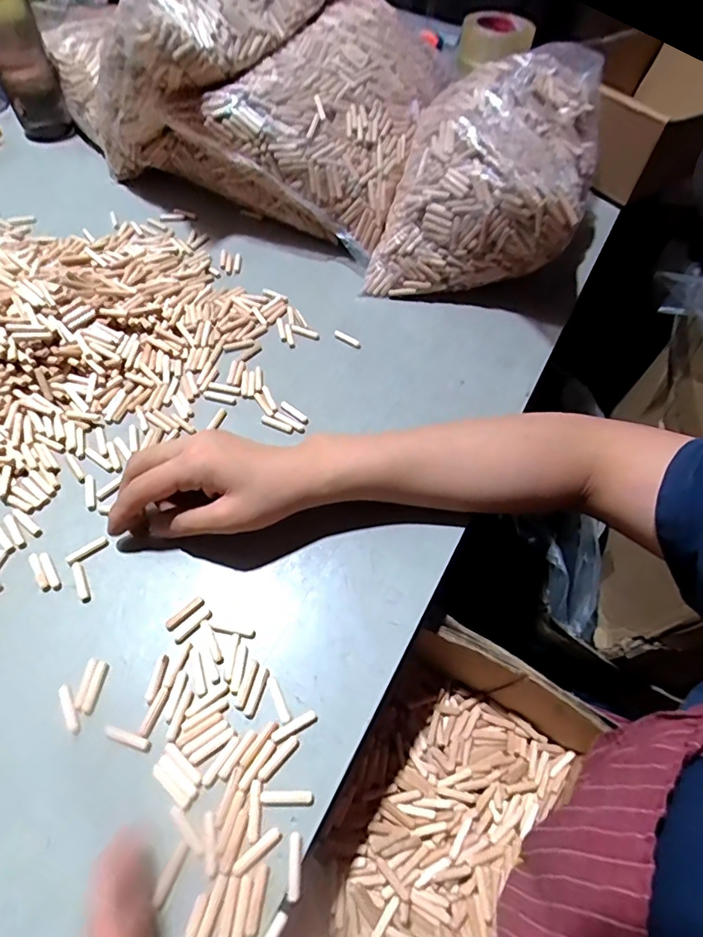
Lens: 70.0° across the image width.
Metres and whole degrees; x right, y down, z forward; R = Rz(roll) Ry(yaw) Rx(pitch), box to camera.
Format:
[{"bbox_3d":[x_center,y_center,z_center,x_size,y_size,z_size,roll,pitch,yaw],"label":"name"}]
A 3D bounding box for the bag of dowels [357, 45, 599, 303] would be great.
[{"bbox_3d":[0.141,-0.294,0.525,0.182,0.159,0.209,19,59,8],"label":"bag of dowels"}]

